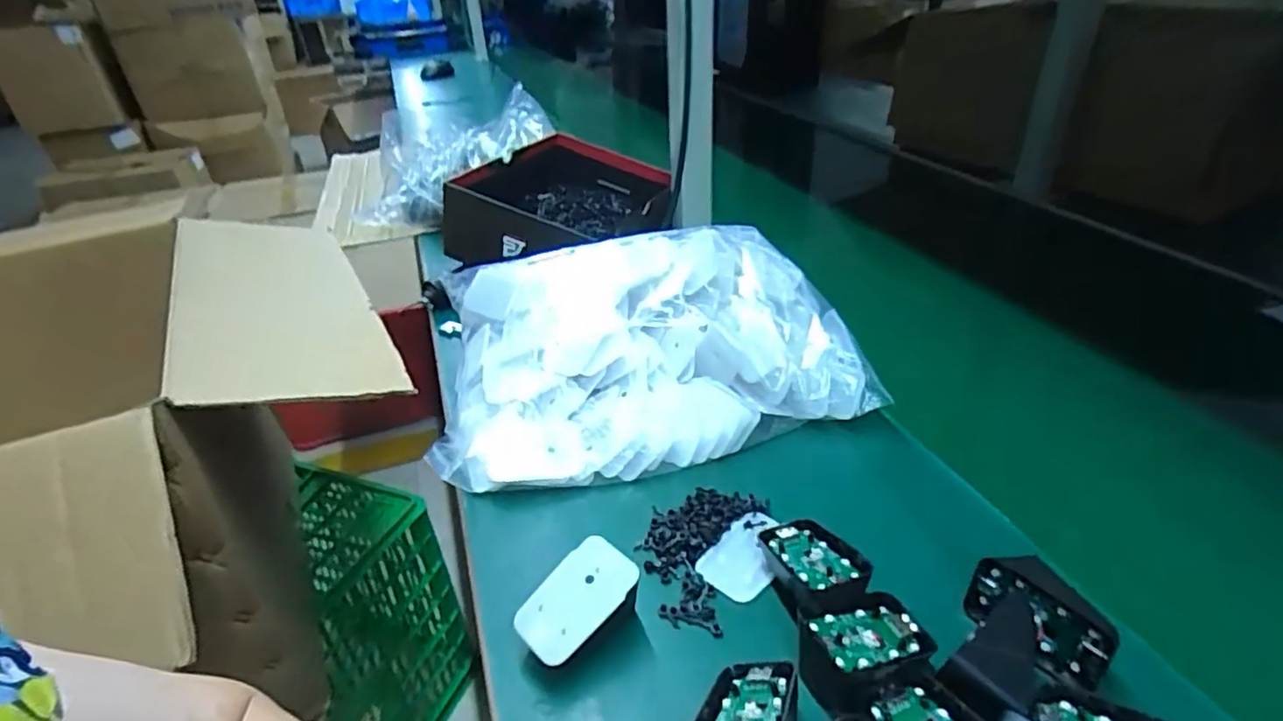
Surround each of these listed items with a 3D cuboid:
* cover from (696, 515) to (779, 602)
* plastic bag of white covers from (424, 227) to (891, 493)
[{"bbox_3d":[0.071,0.127,0.423,0.044,0.005,0.068,26,43,36],"label":"cover"},{"bbox_3d":[0.000,-0.024,0.570,0.343,0.105,0.248,-7,34,-8],"label":"plastic bag of white covers"}]

